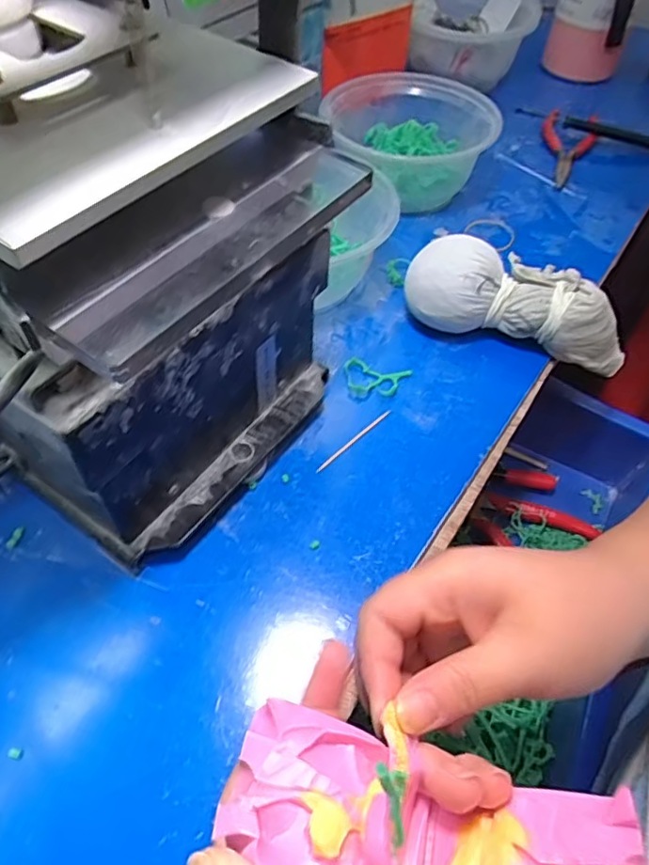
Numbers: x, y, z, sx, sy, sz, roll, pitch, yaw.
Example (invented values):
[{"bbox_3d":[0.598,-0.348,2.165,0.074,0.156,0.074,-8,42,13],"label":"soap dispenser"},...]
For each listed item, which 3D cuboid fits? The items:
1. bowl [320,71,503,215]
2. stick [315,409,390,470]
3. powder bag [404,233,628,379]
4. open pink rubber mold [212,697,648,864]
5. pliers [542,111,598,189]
[{"bbox_3d":[0.065,-0.231,0.474,0.124,0.063,0.127,2,53,-2],"label":"bowl"},{"bbox_3d":[0.018,0.003,0.337,0.059,0.004,0.004,-37,63,-26],"label":"stick"},{"bbox_3d":[0.125,-0.082,0.375,0.146,0.048,0.055,14,54,7],"label":"powder bag"},{"bbox_3d":[0.029,0.117,0.172,0.114,0.047,0.046,15,54,6],"label":"open pink rubber mold"},{"bbox_3d":[0.214,-0.254,0.526,0.047,0.024,0.105,18,54,11],"label":"pliers"}]

